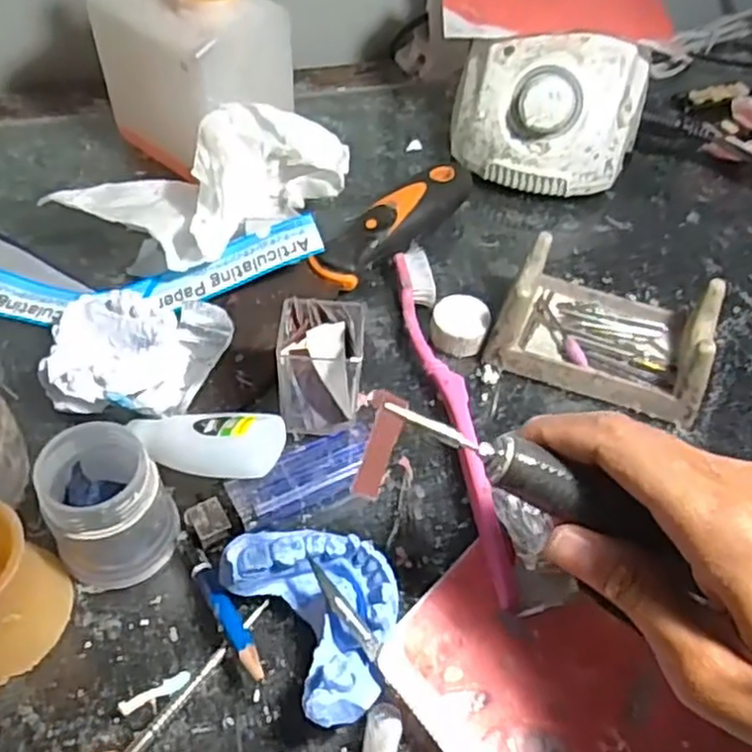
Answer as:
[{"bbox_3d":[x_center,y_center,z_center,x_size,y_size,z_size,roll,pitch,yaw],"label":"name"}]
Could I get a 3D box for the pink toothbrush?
[{"bbox_3d":[0.032,0.013,0.327,0.018,0.014,0.191,-5,51,-8],"label":"pink toothbrush"}]

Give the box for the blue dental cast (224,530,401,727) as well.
[{"bbox_3d":[-0.016,0.083,0.256,0.047,0.029,0.068,-26,56,-23],"label":"blue dental cast"}]

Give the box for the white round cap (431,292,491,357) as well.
[{"bbox_3d":[0.041,-0.024,0.357,0.026,0.018,0.028,2,50,-2],"label":"white round cap"}]

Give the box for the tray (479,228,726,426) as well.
[{"bbox_3d":[0.109,-0.028,0.349,0.097,0.042,0.072,17,51,10],"label":"tray"}]

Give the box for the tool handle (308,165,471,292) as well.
[{"bbox_3d":[0.010,-0.079,0.396,0.026,0.030,0.106,37,57,24],"label":"tool handle"}]

